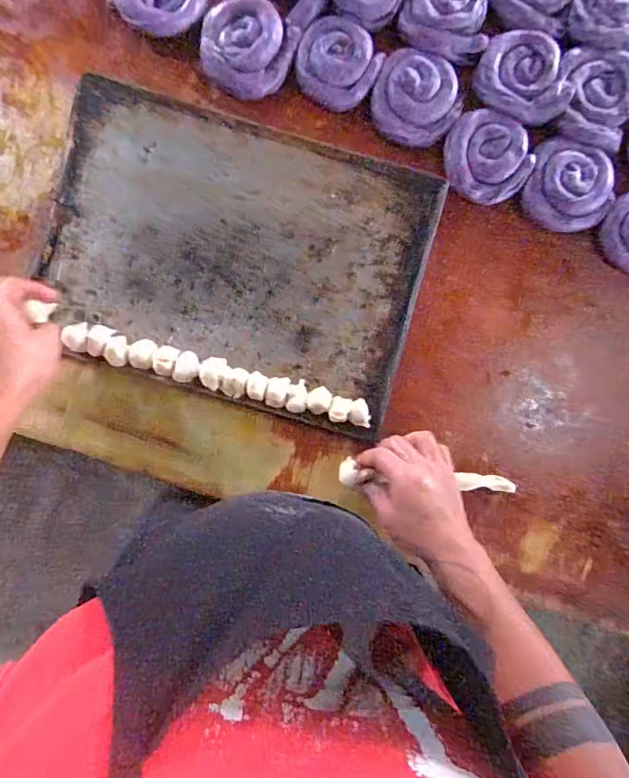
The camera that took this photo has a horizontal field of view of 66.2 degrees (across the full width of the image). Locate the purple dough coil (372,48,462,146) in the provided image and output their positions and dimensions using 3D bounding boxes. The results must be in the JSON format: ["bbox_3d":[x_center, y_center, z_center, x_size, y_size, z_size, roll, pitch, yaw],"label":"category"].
[{"bbox_3d":[0.128,-0.358,0.596,0.108,0.028,0.102,0,86,-4],"label":"purple dough coil"}]

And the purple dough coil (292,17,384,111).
[{"bbox_3d":[0.025,-0.406,0.596,0.100,0.020,0.108,0,86,-4],"label":"purple dough coil"}]

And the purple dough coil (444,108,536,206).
[{"bbox_3d":[0.217,-0.290,0.601,0.102,0.018,0.112,0,86,-4],"label":"purple dough coil"}]

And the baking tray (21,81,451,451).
[{"bbox_3d":[-0.094,-0.153,0.569,0.441,0.043,0.319,16,85,-3],"label":"baking tray"}]

